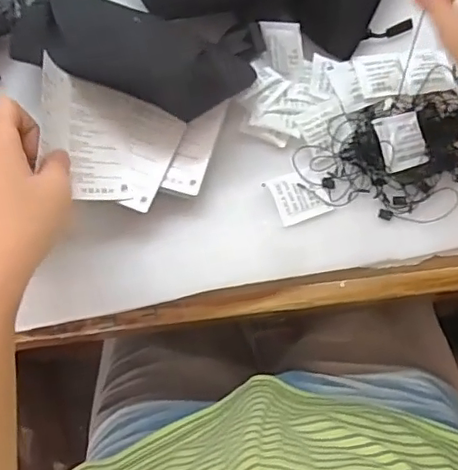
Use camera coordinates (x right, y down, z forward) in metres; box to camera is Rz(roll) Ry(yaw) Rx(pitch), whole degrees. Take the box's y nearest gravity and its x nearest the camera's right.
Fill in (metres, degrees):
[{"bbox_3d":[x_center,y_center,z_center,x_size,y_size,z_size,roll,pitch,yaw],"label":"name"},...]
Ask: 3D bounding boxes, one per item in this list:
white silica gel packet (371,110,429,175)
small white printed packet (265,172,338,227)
[{"bbox_3d":[0.134,-0.072,0.439,0.039,0.004,0.045,-12,76,-14],"label":"white silica gel packet"},{"bbox_3d":[0.055,-0.031,0.442,0.040,0.004,0.038,-20,77,-4],"label":"small white printed packet"}]

